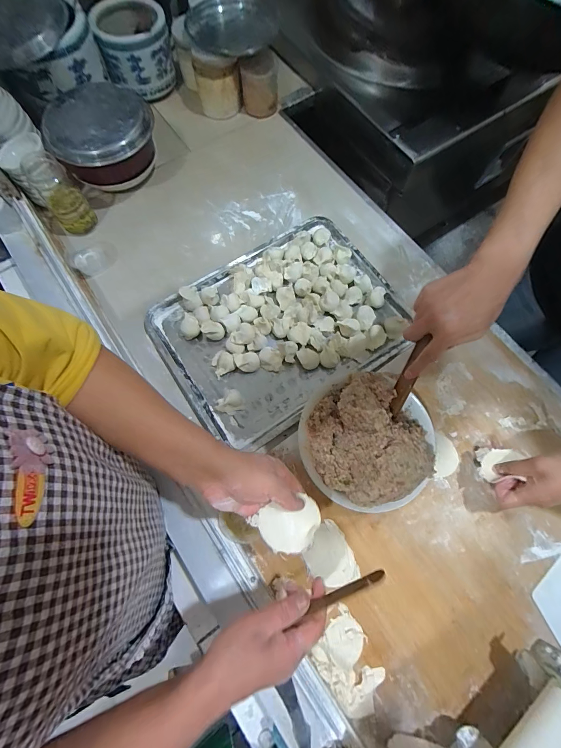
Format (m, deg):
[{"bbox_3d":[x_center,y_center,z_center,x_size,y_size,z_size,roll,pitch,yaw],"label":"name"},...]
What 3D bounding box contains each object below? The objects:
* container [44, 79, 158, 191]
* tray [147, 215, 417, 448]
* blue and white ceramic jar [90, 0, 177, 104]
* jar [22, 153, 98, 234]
[{"bbox_3d":[-0.344,-0.452,0.645,0.185,0.125,0.183,1,71,-2],"label":"container"},{"bbox_3d":[0.006,-0.094,0.593,0.426,0.033,0.323,-32,76,-12],"label":"tray"},{"bbox_3d":[-0.316,-0.707,0.709,0.144,0.134,0.139,1,71,-2],"label":"blue and white ceramic jar"},{"bbox_3d":[-0.412,-0.336,0.610,0.065,0.129,0.069,-34,76,-13],"label":"jar"}]

